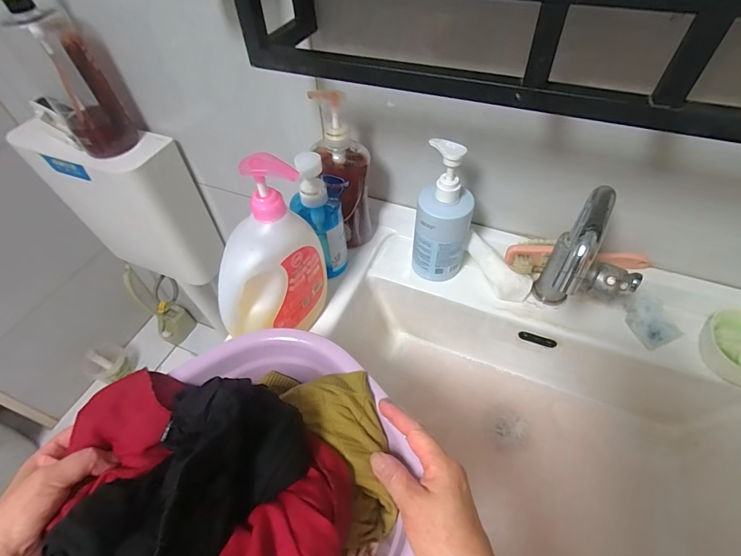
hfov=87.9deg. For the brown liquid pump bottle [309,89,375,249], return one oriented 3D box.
[{"bbox_3d":[-0.030,-0.145,0.548,0.072,0.223,0.061,-18,52,-12],"label":"brown liquid pump bottle"}]

